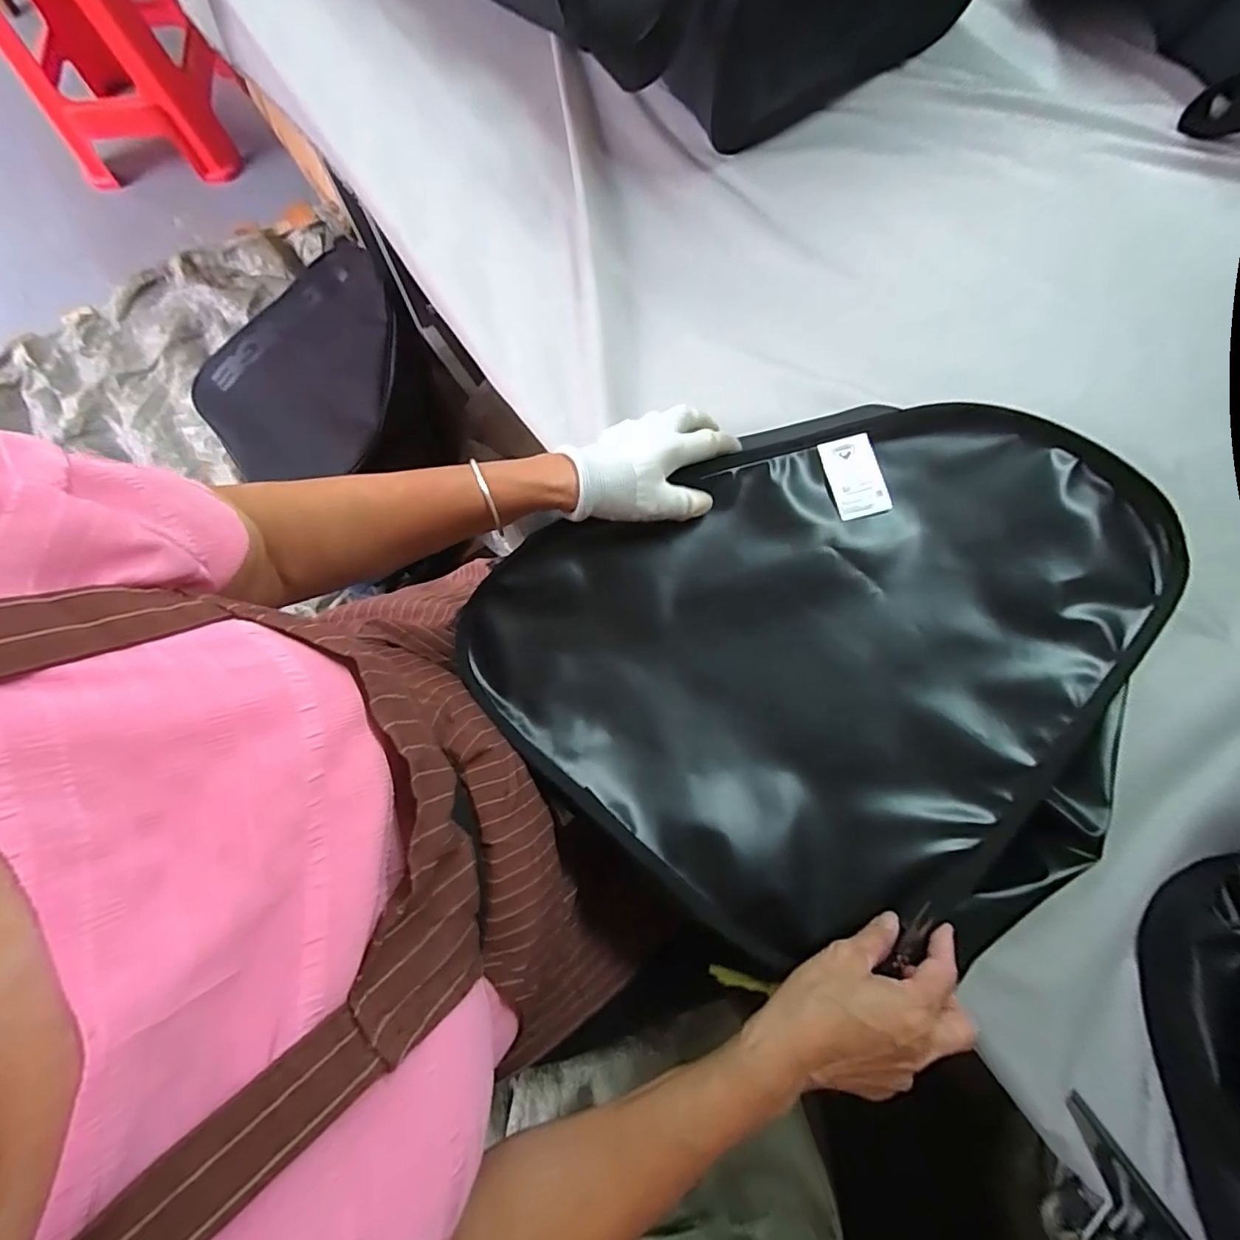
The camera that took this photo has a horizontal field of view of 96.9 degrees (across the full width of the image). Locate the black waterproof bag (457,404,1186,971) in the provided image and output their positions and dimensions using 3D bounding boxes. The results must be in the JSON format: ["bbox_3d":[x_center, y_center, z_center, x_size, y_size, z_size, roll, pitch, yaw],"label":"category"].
[{"bbox_3d":[0.163,0.017,0.413,0.440,0.057,0.414,-42,80,-10],"label":"black waterproof bag"}]

